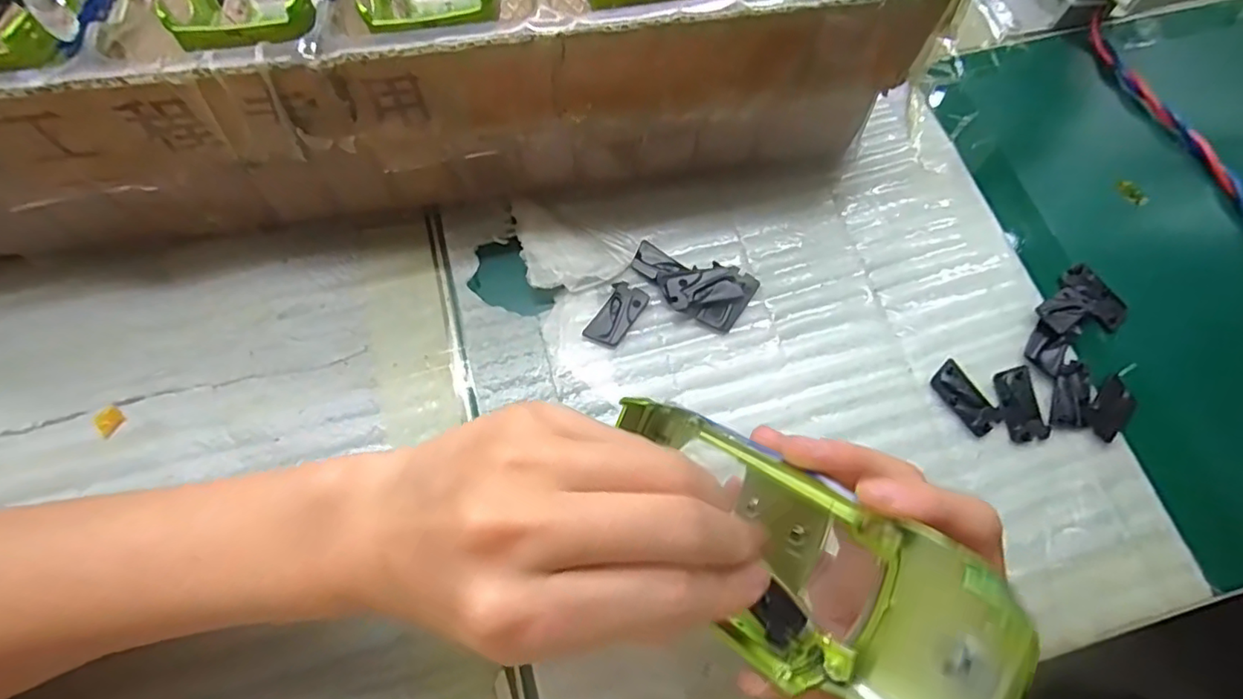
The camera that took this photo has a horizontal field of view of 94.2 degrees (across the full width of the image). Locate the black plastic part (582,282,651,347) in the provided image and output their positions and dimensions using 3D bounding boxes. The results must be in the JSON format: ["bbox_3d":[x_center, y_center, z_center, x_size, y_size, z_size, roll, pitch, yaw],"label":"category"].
[{"bbox_3d":[-0.002,-0.017,0.274,0.018,0.004,0.033,29,72,9],"label":"black plastic part"}]

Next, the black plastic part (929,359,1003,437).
[{"bbox_3d":[0.157,0.022,0.263,0.018,0.004,0.033,-32,74,-12],"label":"black plastic part"}]

